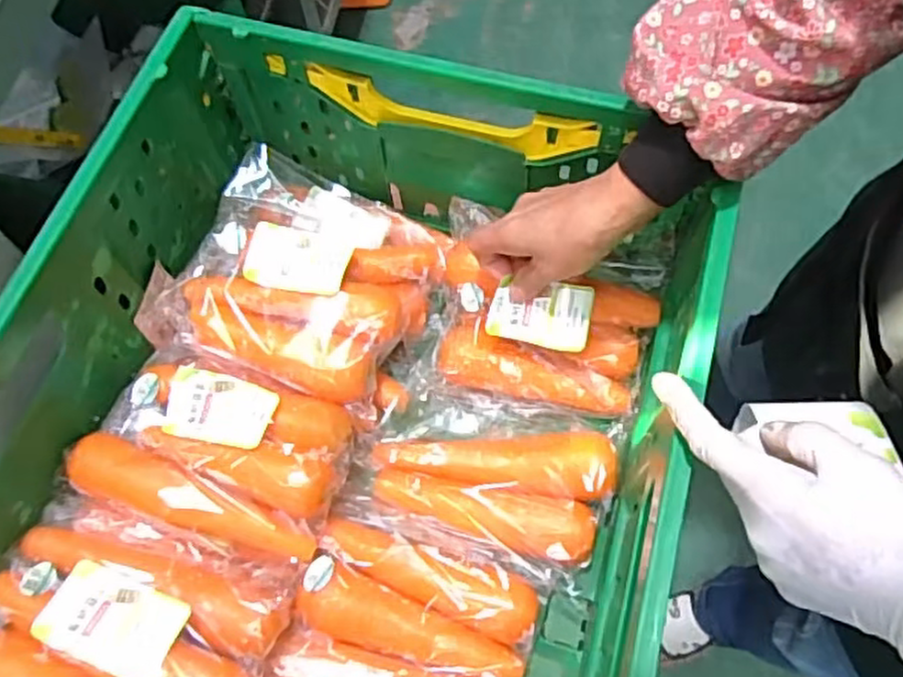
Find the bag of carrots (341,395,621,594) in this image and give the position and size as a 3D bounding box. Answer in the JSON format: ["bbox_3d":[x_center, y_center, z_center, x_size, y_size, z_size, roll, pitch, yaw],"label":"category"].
[{"bbox_3d":[0.028,0.098,0.552,0.178,0.043,0.131,17,68,10],"label":"bag of carrots"}]

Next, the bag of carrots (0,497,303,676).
[{"bbox_3d":[-0.204,0.191,0.454,0.180,0.051,0.150,14,67,8],"label":"bag of carrots"}]

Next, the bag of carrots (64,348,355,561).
[{"bbox_3d":[-0.163,0.077,0.517,0.171,0.045,0.123,18,68,10],"label":"bag of carrots"}]

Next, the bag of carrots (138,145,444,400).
[{"bbox_3d":[-0.119,-0.054,0.583,0.198,0.059,0.189,17,67,9],"label":"bag of carrots"}]

